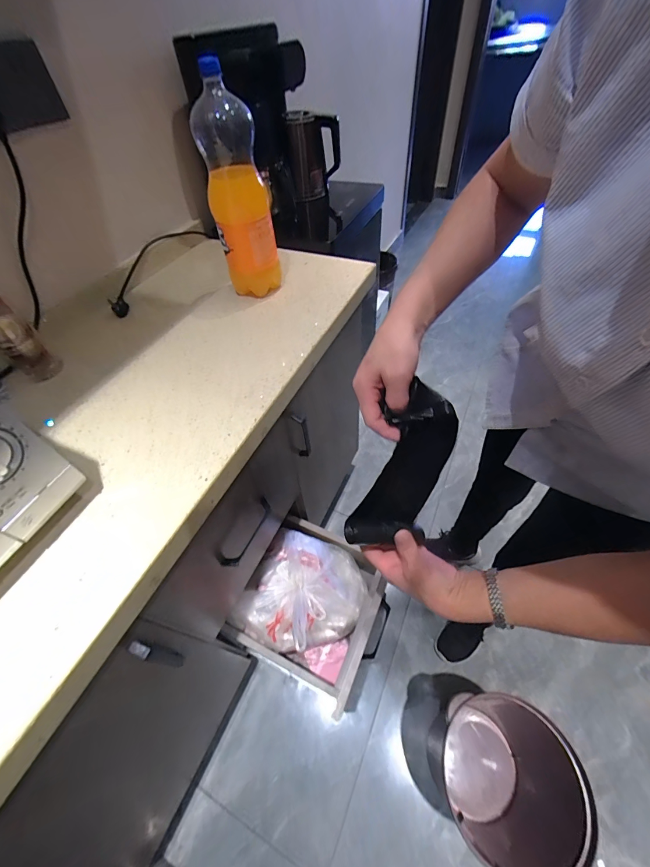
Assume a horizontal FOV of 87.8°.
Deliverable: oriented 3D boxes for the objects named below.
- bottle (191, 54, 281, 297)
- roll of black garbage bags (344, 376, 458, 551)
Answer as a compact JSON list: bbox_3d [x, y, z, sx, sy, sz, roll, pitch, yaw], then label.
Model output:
[{"bbox_3d":[-0.148,-0.401,0.600,0.099,0.333,0.092,-10,52,-4],"label":"bottle"},{"bbox_3d":[0.087,0.040,0.379,0.077,0.189,0.071,13,25,-6],"label":"roll of black garbage bags"}]

